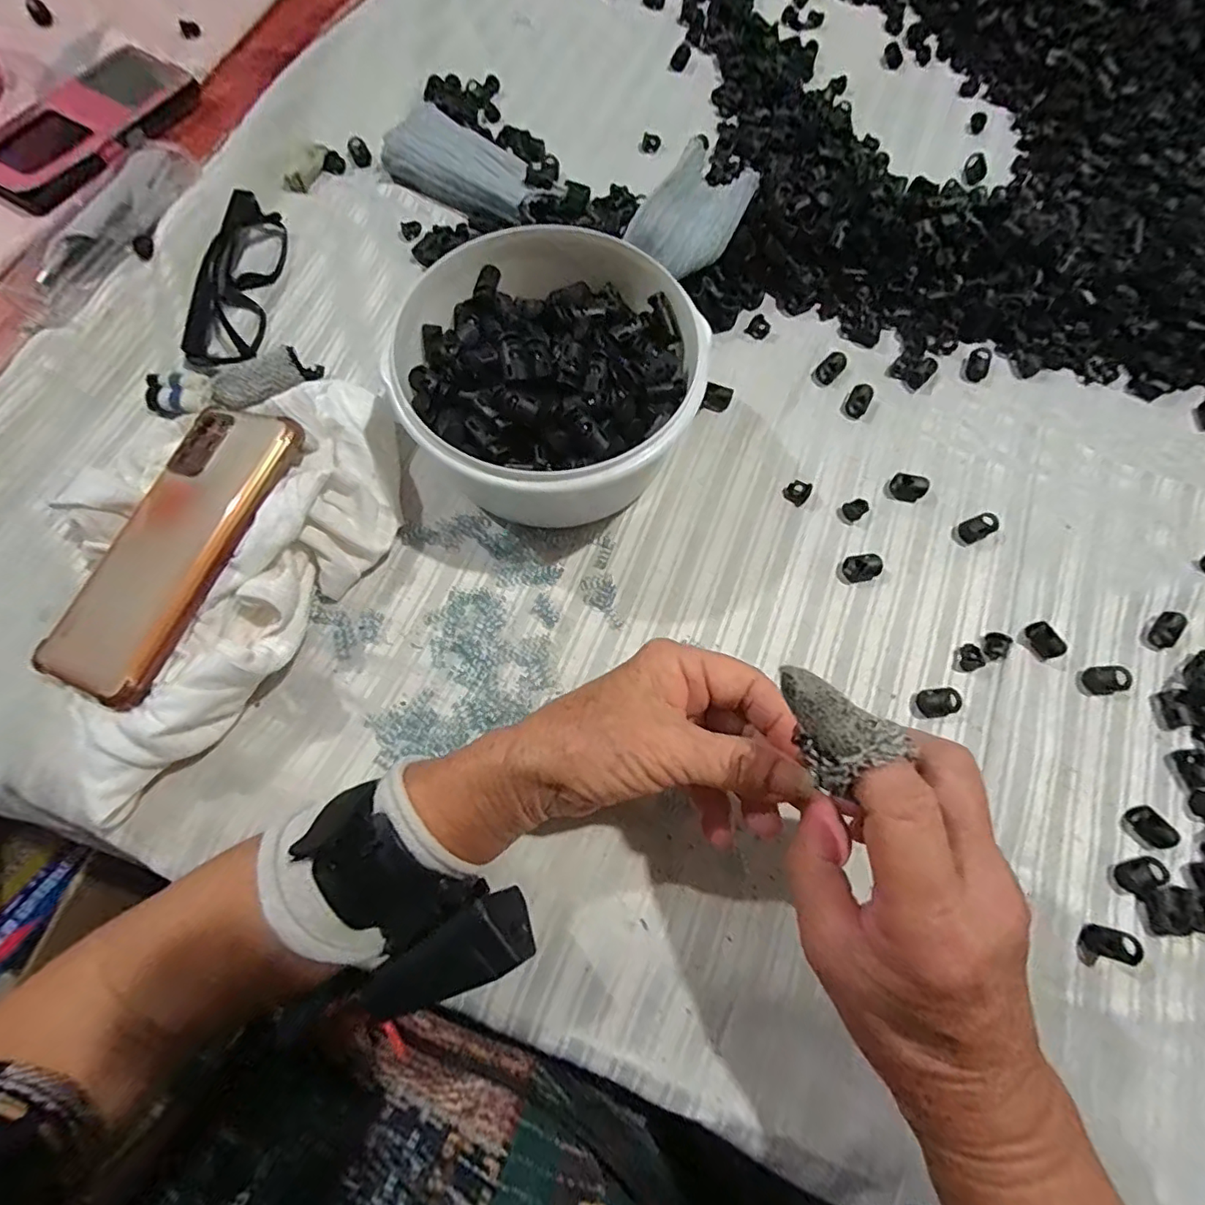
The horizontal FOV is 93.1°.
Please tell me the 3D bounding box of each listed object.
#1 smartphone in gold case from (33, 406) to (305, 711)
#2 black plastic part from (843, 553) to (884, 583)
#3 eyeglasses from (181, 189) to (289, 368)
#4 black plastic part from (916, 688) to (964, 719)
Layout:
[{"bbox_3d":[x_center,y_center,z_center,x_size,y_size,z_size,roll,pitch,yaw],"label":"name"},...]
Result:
[{"bbox_3d":[-0.224,-0.031,0.296,0.077,0.010,0.157,12,71,21],"label":"smartphone in gold case"},{"bbox_3d":[0.152,-0.021,0.333,0.020,0.010,0.014,-7,71,-5],"label":"black plastic part"},{"bbox_3d":[-0.235,-0.212,0.373,0.035,0.023,0.131,5,70,-1],"label":"eyeglasses"},{"bbox_3d":[0.183,0.054,0.311,0.022,0.007,0.015,-13,71,-7],"label":"black plastic part"}]

